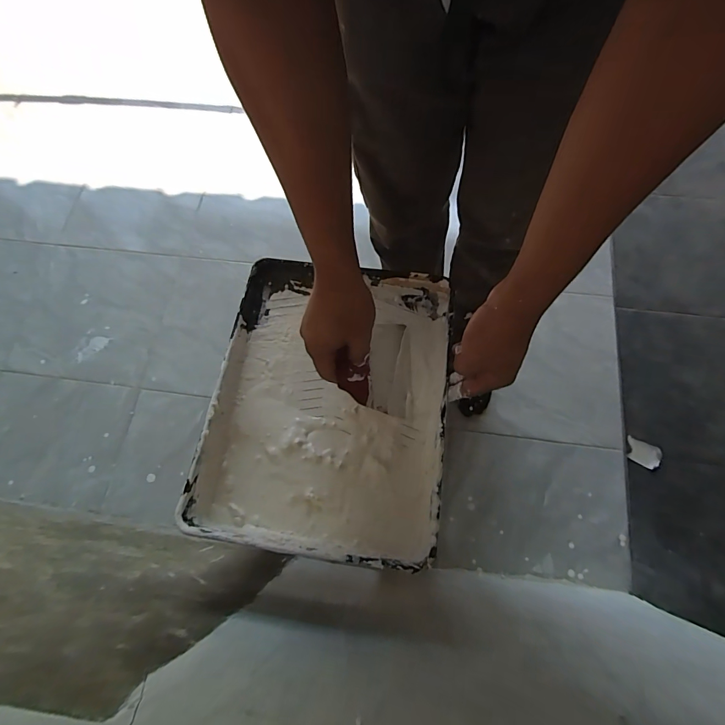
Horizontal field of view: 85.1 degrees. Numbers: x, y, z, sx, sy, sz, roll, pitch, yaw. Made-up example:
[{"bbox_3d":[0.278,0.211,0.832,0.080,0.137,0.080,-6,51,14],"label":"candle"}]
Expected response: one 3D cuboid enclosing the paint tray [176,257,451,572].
[{"bbox_3d":[-0.039,0.038,0.481,0.272,0.064,0.347,8,72,4],"label":"paint tray"}]

